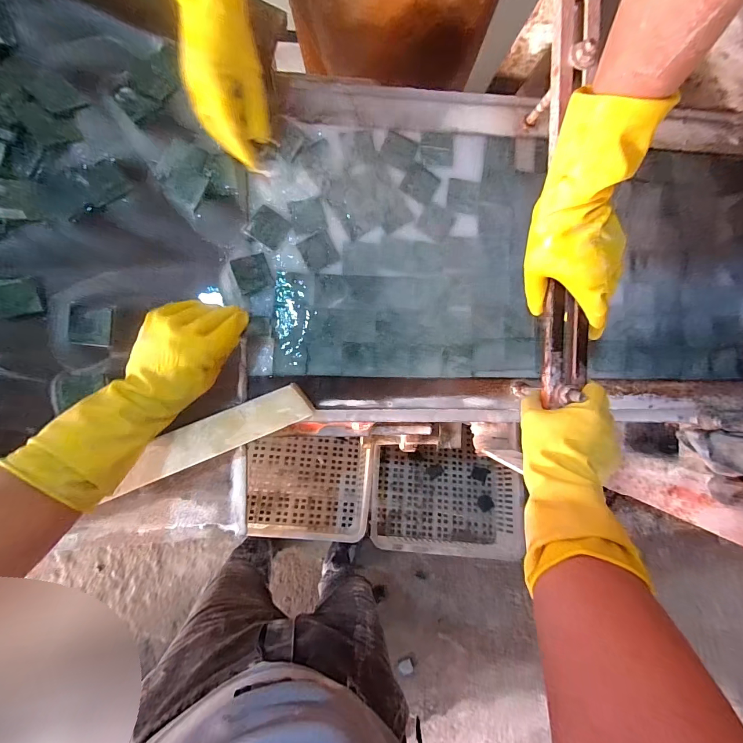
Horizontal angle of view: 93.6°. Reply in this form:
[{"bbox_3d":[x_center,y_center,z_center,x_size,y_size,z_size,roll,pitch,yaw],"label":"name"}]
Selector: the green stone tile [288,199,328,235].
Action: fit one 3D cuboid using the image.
[{"bbox_3d":[-0.090,-0.222,0.498,0.048,0.004,0.046,-11,92,-5],"label":"green stone tile"}]

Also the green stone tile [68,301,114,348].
[{"bbox_3d":[-0.366,-0.060,0.454,0.045,0.012,0.052,8,90,-5],"label":"green stone tile"}]

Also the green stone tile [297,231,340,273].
[{"bbox_3d":[-0.076,-0.173,0.502,0.046,0.004,0.046,-32,93,-4],"label":"green stone tile"}]

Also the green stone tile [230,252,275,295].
[{"bbox_3d":[-0.167,-0.138,0.493,0.045,0.012,0.048,-21,92,-4],"label":"green stone tile"}]

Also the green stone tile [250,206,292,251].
[{"bbox_3d":[-0.144,-0.203,0.493,0.049,0.004,0.045,32,88,-5],"label":"green stone tile"}]

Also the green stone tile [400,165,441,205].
[{"bbox_3d":[0.072,-0.272,0.507,0.049,0.004,0.043,30,88,-5],"label":"green stone tile"}]

